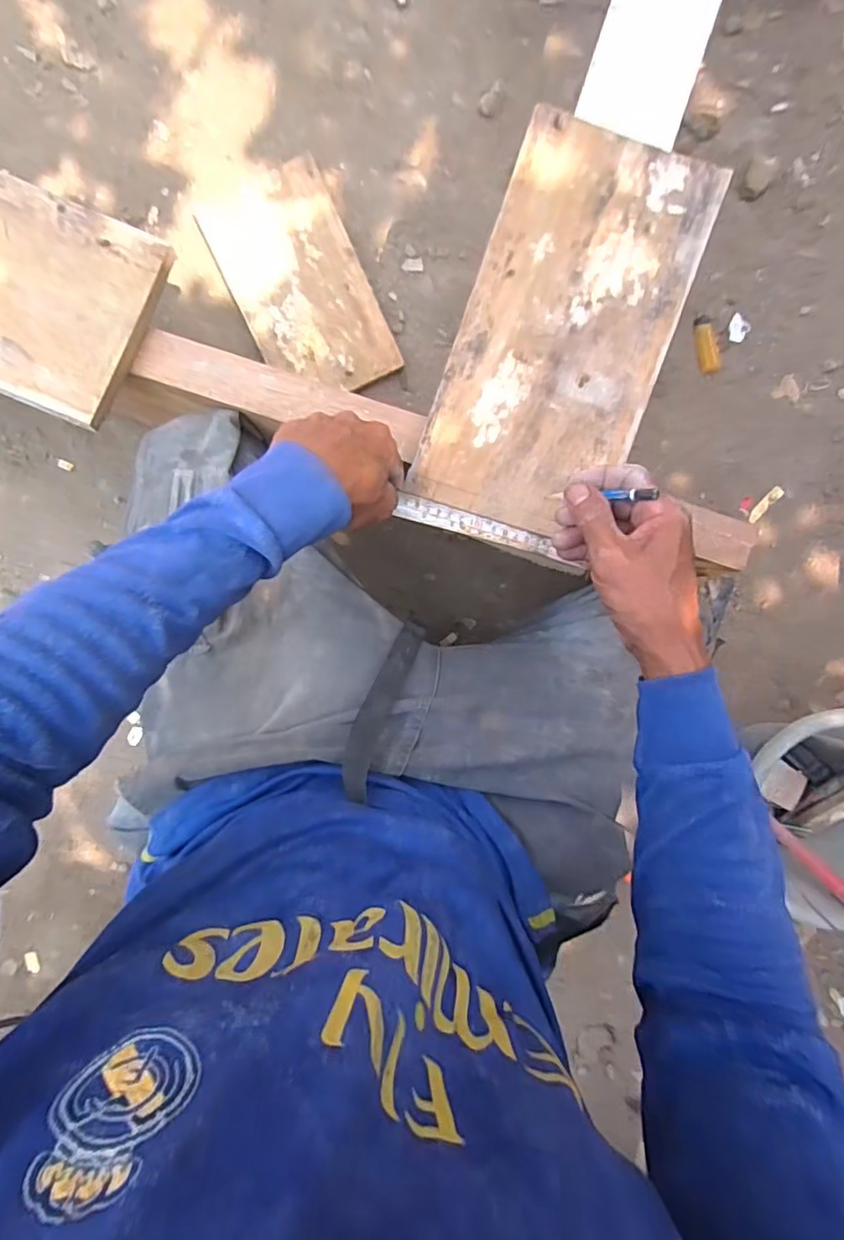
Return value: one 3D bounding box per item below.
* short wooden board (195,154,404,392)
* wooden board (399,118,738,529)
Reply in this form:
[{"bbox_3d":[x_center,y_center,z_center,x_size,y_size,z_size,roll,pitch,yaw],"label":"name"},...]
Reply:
[{"bbox_3d":[-0.163,-0.443,0.759,0.169,0.036,0.287,-25,94,1],"label":"short wooden board"},{"bbox_3d":[0.119,-0.238,0.472,0.165,0.021,0.316,19,93,-2],"label":"wooden board"}]

